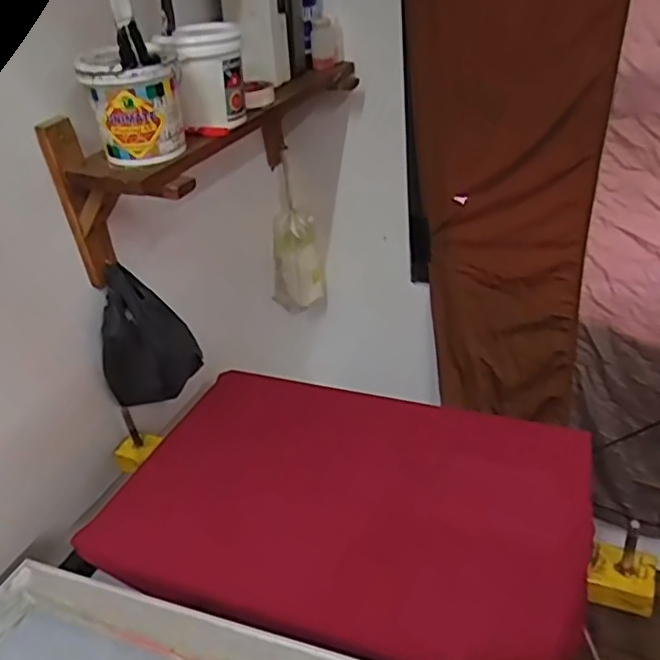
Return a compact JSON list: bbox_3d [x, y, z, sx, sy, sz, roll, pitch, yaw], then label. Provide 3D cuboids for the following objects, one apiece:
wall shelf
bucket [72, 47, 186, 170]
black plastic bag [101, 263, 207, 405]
[{"bbox_3d":[-0.169,-0.288,1.060,0.252,0.217,0.583,14,38,28],"label":"wall shelf"},{"bbox_3d":[-0.246,-0.286,0.813,0.112,0.128,0.114,-12,33,-9],"label":"bucket"},{"bbox_3d":[-0.297,0.015,1.024,0.149,0.213,0.064,-11,33,-7],"label":"black plastic bag"}]

